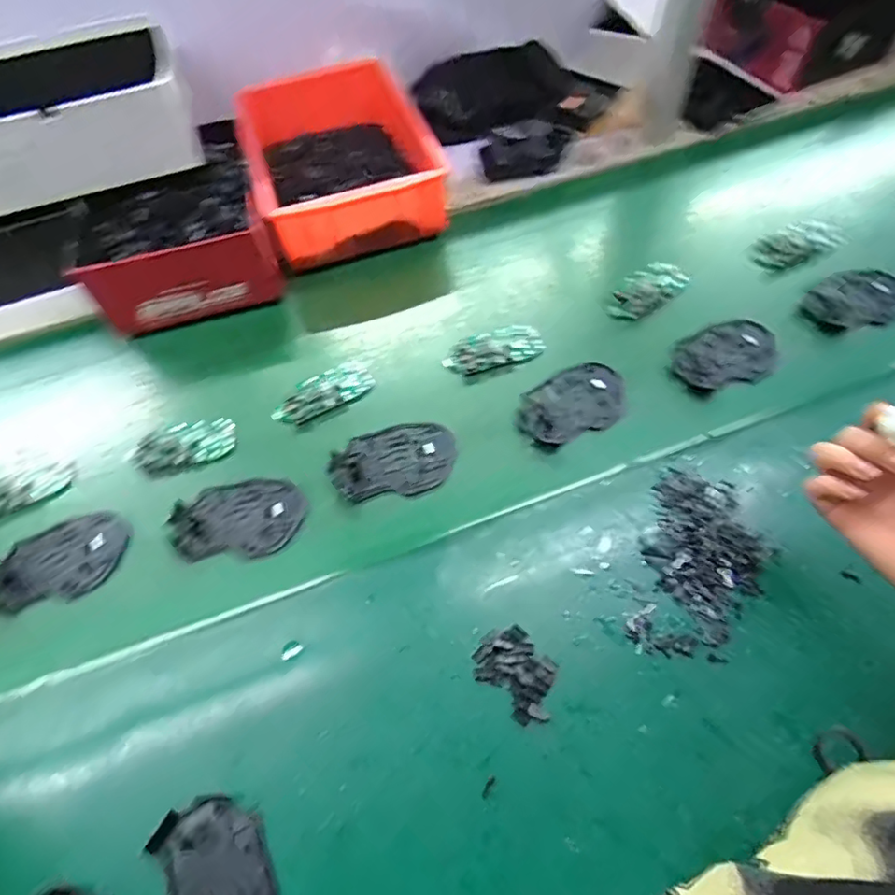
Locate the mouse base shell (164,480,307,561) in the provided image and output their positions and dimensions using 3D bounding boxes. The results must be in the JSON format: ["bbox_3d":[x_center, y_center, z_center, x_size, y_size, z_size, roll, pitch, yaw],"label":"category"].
[{"bbox_3d":[-0.188,0.065,0.499,0.113,0.014,0.068,-6,60,2],"label":"mouse base shell"}]

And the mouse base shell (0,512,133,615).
[{"bbox_3d":[-0.342,0.099,0.485,0.117,0.006,0.071,-19,60,-6],"label":"mouse base shell"}]

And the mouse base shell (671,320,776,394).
[{"bbox_3d":[0.287,-0.096,0.572,0.122,0.011,0.072,-18,66,-10],"label":"mouse base shell"}]

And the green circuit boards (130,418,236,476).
[{"bbox_3d":[-0.257,-0.003,0.536,0.094,0.007,0.051,-15,60,-3],"label":"green circuit boards"}]

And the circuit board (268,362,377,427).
[{"bbox_3d":[-0.126,-0.057,0.563,0.103,0.016,0.047,-29,62,-11],"label":"circuit board"}]

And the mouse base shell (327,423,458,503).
[{"bbox_3d":[-0.051,0.012,0.522,0.115,0.014,0.072,-8,60,1],"label":"mouse base shell"}]

